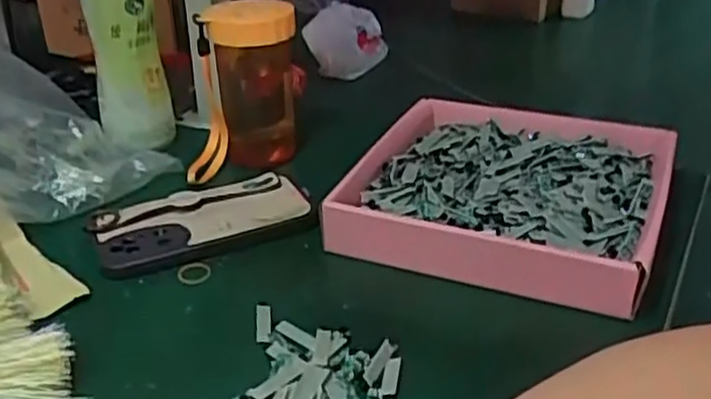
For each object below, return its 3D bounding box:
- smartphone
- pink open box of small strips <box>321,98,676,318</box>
[{"bbox_3d":[-0.111,0.016,0.554,0.152,0.016,0.076,-15,30,-23],"label":"smartphone"},{"bbox_3d":[0.117,-0.010,0.572,0.213,0.036,0.231,11,30,23],"label":"pink open box of small strips"}]

